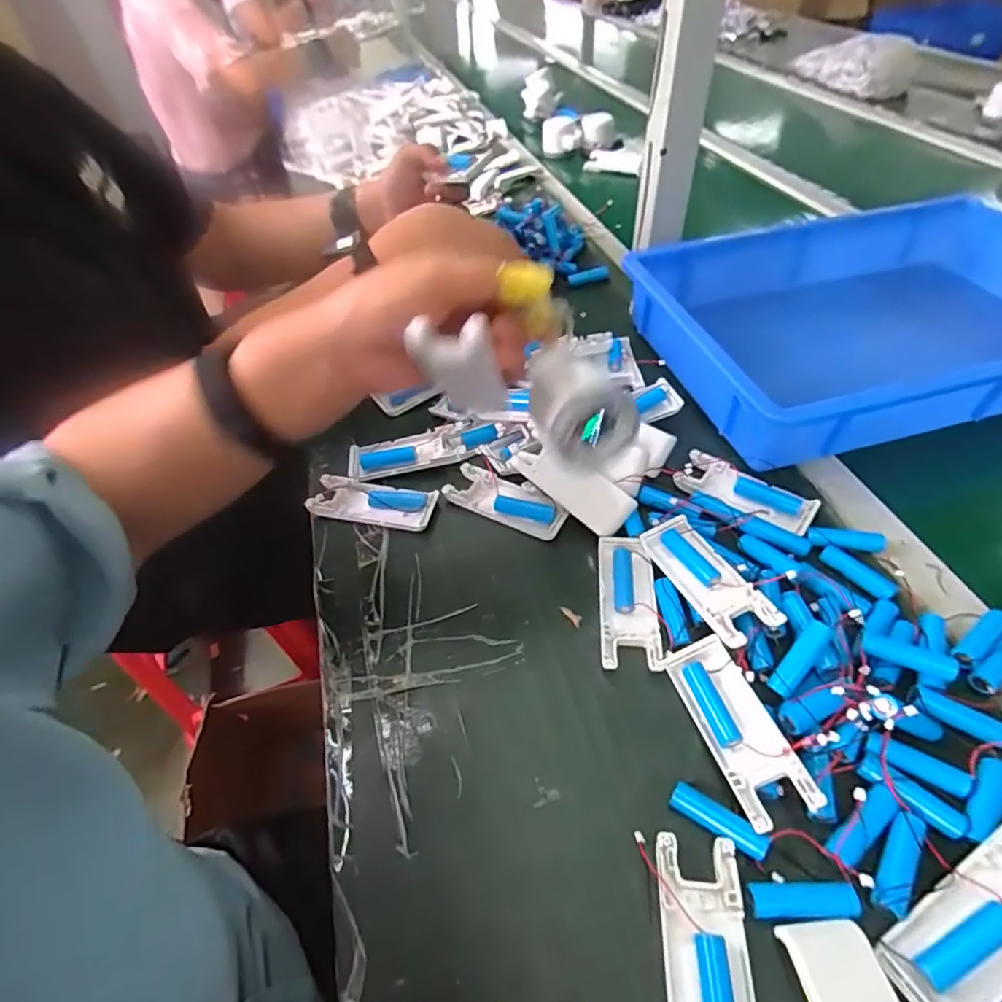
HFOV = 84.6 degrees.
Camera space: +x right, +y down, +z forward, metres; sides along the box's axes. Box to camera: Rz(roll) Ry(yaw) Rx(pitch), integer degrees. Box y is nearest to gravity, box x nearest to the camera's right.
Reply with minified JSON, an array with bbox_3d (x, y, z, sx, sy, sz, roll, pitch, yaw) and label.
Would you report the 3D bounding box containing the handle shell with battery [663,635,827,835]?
[{"bbox_3d":[0.137,0.128,0.320,0.038,0.021,0.103,-14,49,-7],"label":"handle shell with battery"}]

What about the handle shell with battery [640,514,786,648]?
[{"bbox_3d":[0.143,0.053,0.383,0.039,0.022,0.102,-19,50,-11],"label":"handle shell with battery"}]

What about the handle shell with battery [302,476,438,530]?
[{"bbox_3d":[-0.108,0.003,0.472,0.104,0.022,0.041,8,50,11],"label":"handle shell with battery"}]

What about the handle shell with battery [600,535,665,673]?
[{"bbox_3d":[0.091,0.072,0.395,0.040,0.013,0.103,2,49,6],"label":"handle shell with battery"}]

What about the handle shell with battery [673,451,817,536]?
[{"bbox_3d":[0.196,-0.006,0.445,0.103,0.015,0.038,28,57,26],"label":"handle shell with battery"}]

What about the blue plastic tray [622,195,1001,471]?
[{"bbox_3d":[0.373,-0.172,0.548,0.425,0.101,0.281,-13,49,-6],"label":"blue plastic tray"}]

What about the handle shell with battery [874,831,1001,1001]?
[{"bbox_3d":[0.227,0.196,0.255,0.102,0.016,0.039,-26,52,-17],"label":"handle shell with battery"}]

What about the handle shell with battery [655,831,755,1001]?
[{"bbox_3d":[0.097,0.218,0.257,0.040,0.011,0.104,2,49,6],"label":"handle shell with battery"}]

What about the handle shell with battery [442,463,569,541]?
[{"bbox_3d":[0.005,0.000,0.462,0.102,0.016,0.037,21,54,21],"label":"handle shell with battery"}]

